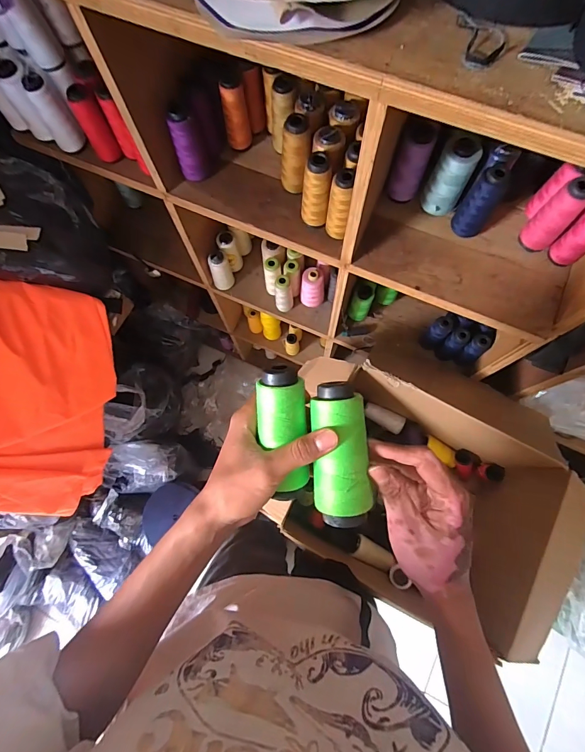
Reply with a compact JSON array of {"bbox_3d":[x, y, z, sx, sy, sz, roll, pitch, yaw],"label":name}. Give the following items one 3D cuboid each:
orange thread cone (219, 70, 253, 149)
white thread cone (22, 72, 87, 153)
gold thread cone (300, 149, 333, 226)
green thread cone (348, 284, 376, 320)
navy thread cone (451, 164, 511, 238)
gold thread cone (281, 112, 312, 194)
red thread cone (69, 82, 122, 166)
[{"bbox_3d":[-0.093,-0.434,0.607,0.040,0.108,0.038,-5,75,-1],"label":"orange thread cone"},{"bbox_3d":[-0.391,-0.428,0.609,0.045,0.105,0.042,-39,78,-9],"label":"white thread cone"},{"bbox_3d":[0.035,-0.279,0.559,0.042,0.113,0.040,0,75,1],"label":"gold thread cone"},{"bbox_3d":[0.158,-0.165,0.856,0.045,0.127,0.041,0,75,1],"label":"green thread cone"},{"bbox_3d":[0.286,-0.265,0.555,0.045,0.107,0.054,34,78,9],"label":"navy thread cone"},{"bbox_3d":[0.005,-0.344,0.577,0.047,0.114,0.047,0,75,1],"label":"gold thread cone"},{"bbox_3d":[-0.322,-0.412,0.608,0.041,0.109,0.040,0,75,1],"label":"red thread cone"}]

